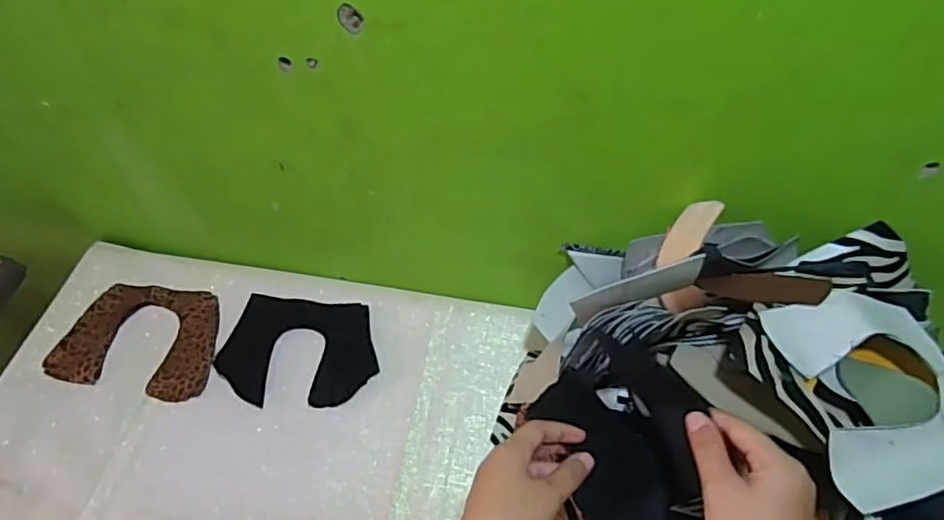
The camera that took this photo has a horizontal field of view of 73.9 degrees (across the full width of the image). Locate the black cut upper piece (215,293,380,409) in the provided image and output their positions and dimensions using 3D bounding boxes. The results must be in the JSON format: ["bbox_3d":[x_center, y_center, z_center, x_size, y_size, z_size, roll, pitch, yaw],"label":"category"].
[{"bbox_3d":[-0.185,0.097,0.678,0.162,0.006,0.123,4,54,2],"label":"black cut upper piece"}]

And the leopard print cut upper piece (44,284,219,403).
[{"bbox_3d":[-0.350,0.083,0.678,0.157,0.007,0.125,12,54,0],"label":"leopard print cut upper piece"}]

